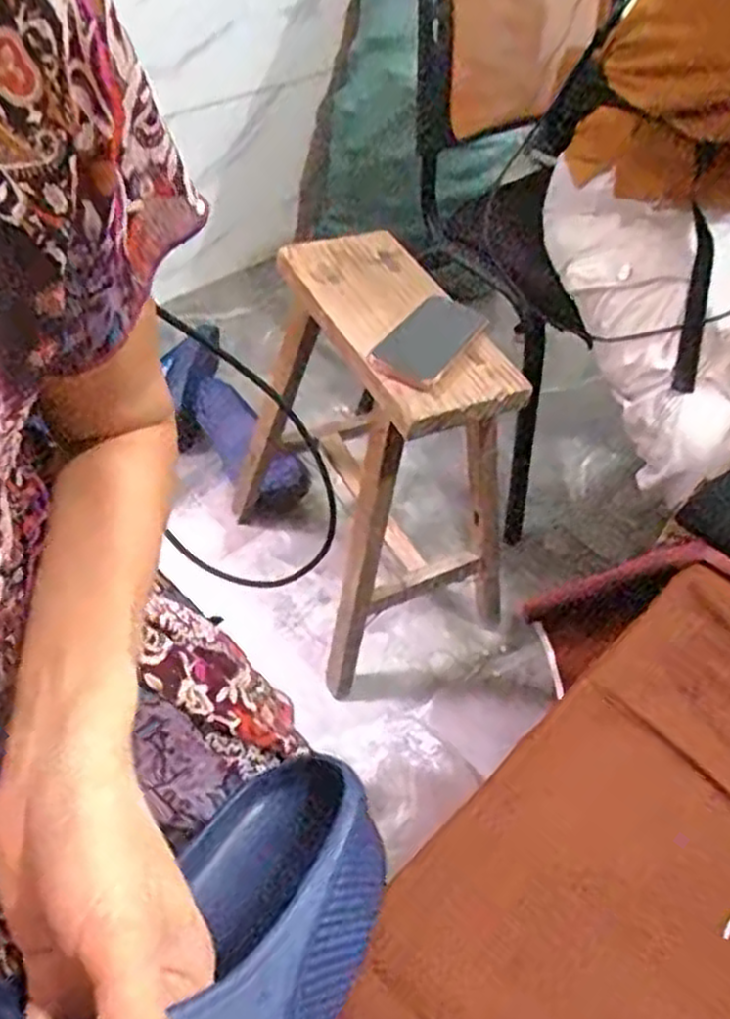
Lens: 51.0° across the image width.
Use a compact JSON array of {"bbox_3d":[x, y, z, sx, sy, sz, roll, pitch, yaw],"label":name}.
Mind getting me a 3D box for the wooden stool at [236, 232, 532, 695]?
[{"bbox_3d":[-0.011,-0.076,1.056,0.266,0.450,0.364,-25,56,-26],"label":"wooden stool"}]

